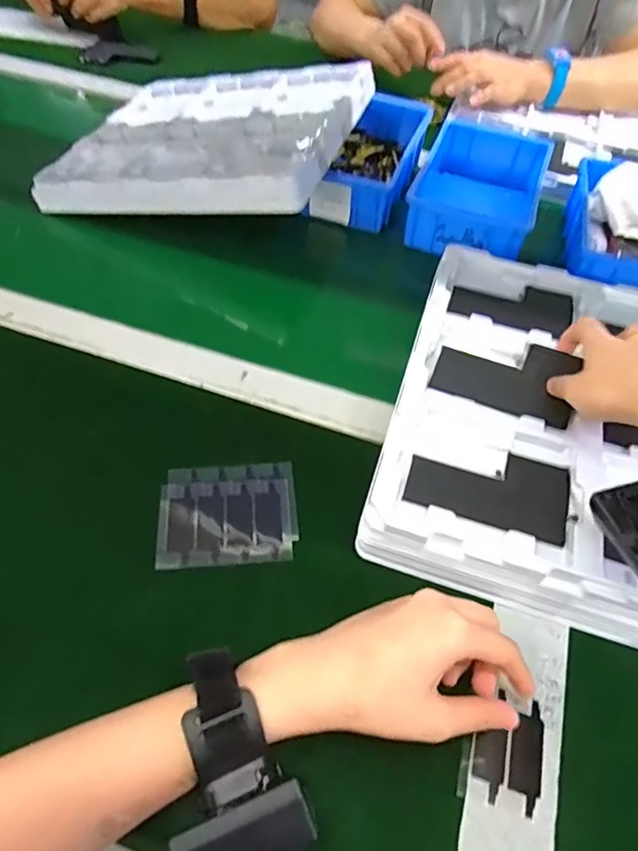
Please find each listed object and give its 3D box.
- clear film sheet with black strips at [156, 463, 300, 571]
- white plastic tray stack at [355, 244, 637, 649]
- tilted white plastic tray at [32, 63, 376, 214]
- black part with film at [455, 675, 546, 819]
[{"bbox_3d":[-0.065,0.064,0.398,0.097,0.004,0.076,-3,55,-7],"label":"clear film sheet with black strips"},{"bbox_3d":[0.200,-0.005,0.432,0.267,0.048,0.319,18,56,10],"label":"white plastic tray stack"},{"bbox_3d":[-0.120,-0.329,0.615,0.311,0.031,0.289,9,54,19],"label":"tilted white plastic tray"},{"bbox_3d":[0.110,0.188,0.323,0.044,0.004,0.066,18,56,10],"label":"black part with film"}]

